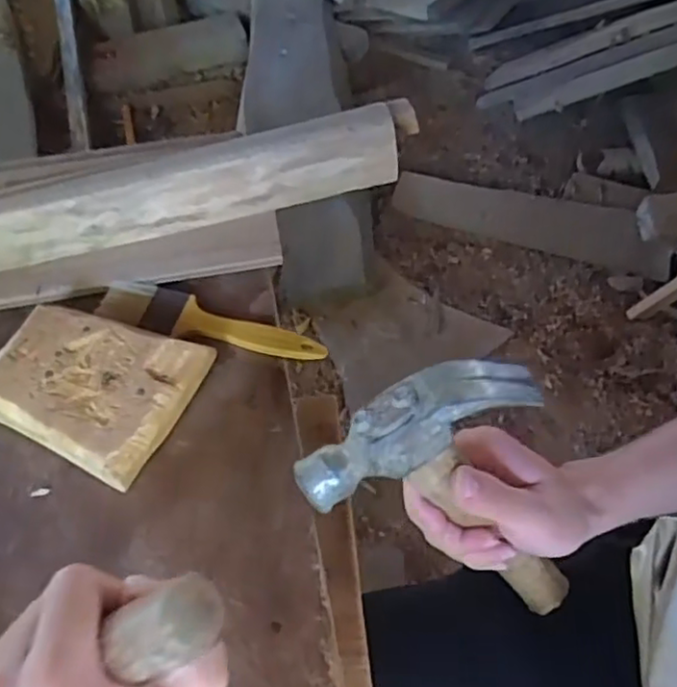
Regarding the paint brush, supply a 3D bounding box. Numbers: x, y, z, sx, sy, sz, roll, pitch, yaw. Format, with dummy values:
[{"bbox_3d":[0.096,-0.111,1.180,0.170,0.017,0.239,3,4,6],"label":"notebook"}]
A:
[{"bbox_3d":[-0.098,-0.011,0.501,0.173,0.020,0.041,18,57,14],"label":"paint brush"}]

